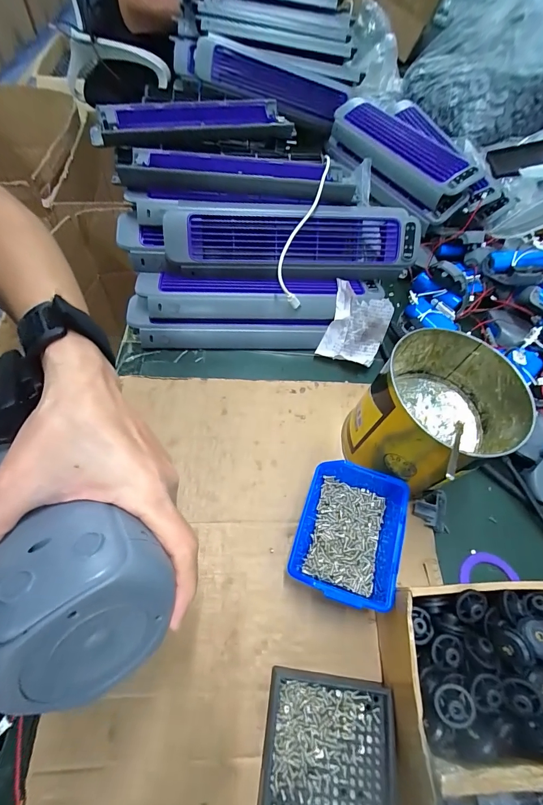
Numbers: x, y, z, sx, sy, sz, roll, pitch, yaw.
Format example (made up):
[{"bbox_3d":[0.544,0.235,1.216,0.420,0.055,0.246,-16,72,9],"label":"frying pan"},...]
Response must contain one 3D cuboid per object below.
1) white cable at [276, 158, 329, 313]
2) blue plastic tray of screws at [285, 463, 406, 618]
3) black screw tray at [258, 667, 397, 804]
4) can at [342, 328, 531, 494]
[{"bbox_3d":[0.039,-0.205,0.403,0.037,0.044,0.187,17,98,7],"label":"white cable"},{"bbox_3d":[0.070,0.117,0.314,0.088,0.041,0.112,19,61,5],"label":"blue plastic tray of screws"},{"bbox_3d":[0.038,0.271,0.240,0.092,0.018,0.131,9,60,-1],"label":"black screw tray"},{"bbox_3d":[0.144,0.018,0.335,0.134,0.105,0.124,-14,63,-13],"label":"can"}]

